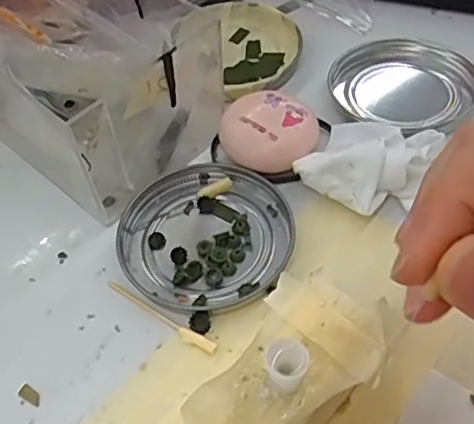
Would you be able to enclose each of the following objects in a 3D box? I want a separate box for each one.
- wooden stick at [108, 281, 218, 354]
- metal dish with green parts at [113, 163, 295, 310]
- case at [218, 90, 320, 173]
[{"bbox_3d":[-0.034,0.044,0.260,0.059,0.004,0.006,27,60,22],"label":"wooden stick"},{"bbox_3d":[-0.015,0.010,0.282,0.076,0.008,0.075,-2,53,3],"label":"metal dish with green parts"},{"bbox_3d":[0.016,-0.039,0.306,0.047,0.023,0.040,11,55,12],"label":"case"}]

